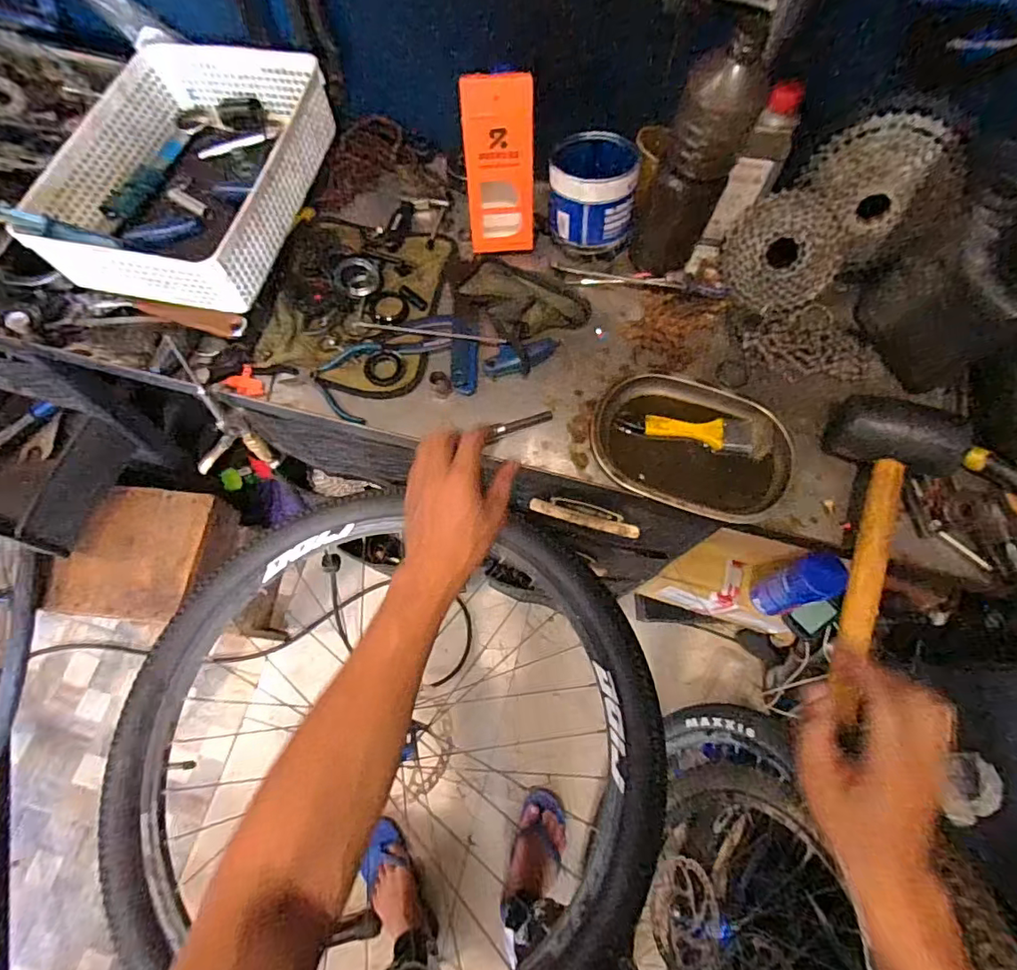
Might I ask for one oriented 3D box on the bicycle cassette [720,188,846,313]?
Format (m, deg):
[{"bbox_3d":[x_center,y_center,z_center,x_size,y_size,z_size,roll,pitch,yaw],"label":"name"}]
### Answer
[{"bbox_3d":[0.320,-0.273,0.630,0.126,0.034,0.124,-7,106,28],"label":"bicycle cassette"}]

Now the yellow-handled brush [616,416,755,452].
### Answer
[{"bbox_3d":[0.197,-0.060,0.599,0.145,0.016,0.034,6,71,2],"label":"yellow-handled brush"}]

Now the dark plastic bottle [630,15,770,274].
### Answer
[{"bbox_3d":[0.188,-0.324,0.552,0.075,0.236,0.065,21,72,7],"label":"dark plastic bottle"}]

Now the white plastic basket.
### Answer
[{"bbox_3d":[-0.373,-0.375,0.639,0.250,0.094,0.335,11,71,4],"label":"white plastic basket"}]

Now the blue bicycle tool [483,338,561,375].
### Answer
[{"bbox_3d":[0.018,-0.152,0.630,0.096,0.012,0.035,-19,72,-6],"label":"blue bicycle tool"}]

